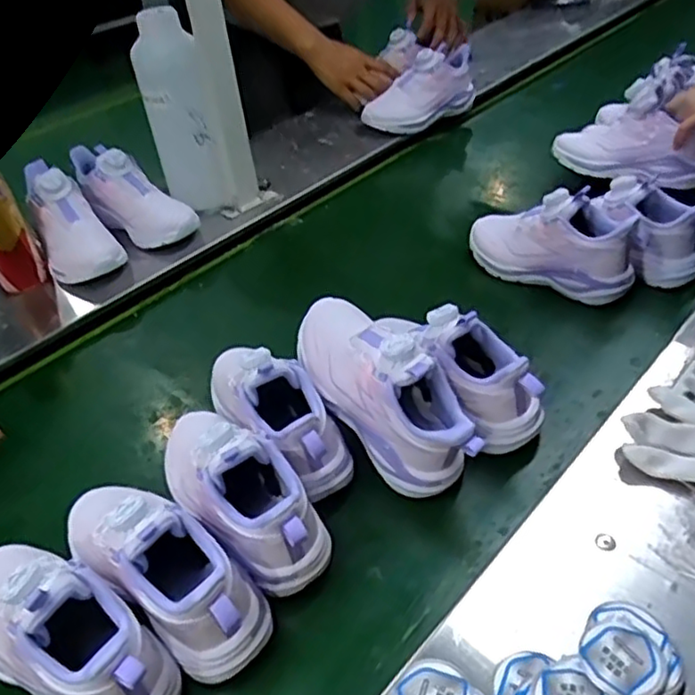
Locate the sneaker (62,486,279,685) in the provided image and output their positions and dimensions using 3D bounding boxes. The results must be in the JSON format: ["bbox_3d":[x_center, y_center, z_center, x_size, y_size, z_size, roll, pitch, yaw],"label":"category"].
[{"bbox_3d":[-0.149,0.155,0.488,0.206,0.110,0.072,21,47,30],"label":"sneaker"}]

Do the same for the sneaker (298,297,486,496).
[{"bbox_3d":[0.027,0.028,0.567,0.071,0.104,0.205,-28,57,-23],"label":"sneaker"}]

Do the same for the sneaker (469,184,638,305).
[{"bbox_3d":[0.238,-0.131,0.774,0.207,0.104,0.073,20,47,30],"label":"sneaker"}]

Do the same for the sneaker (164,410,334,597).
[{"bbox_3d":[-0.097,0.106,0.536,0.084,0.110,0.204,-32,45,-27],"label":"sneaker"}]

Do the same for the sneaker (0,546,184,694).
[{"bbox_3d":[-0.211,0.194,0.454,0.205,0.103,0.072,17,45,27],"label":"sneaker"}]

